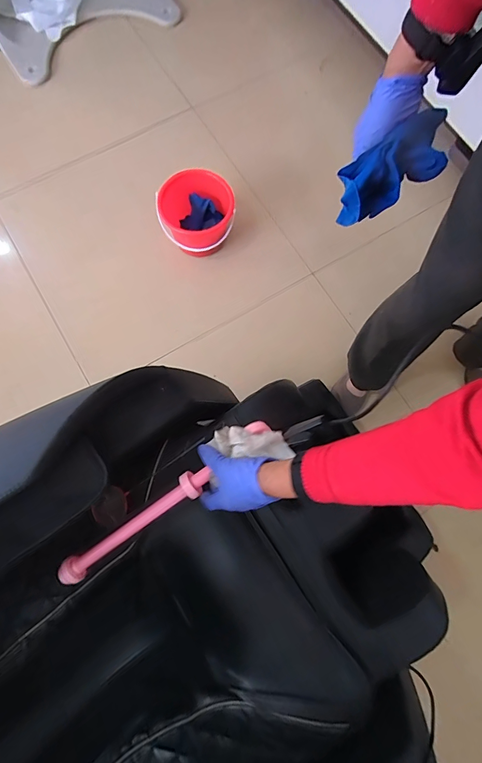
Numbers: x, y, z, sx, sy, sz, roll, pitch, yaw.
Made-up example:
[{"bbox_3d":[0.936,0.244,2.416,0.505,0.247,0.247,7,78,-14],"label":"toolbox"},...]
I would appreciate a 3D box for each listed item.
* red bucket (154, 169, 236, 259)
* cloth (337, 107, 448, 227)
[{"bbox_3d":[-0.134,-0.500,1.192,0.224,0.207,0.183,-2,76,-2],"label":"red bucket"},{"bbox_3d":[0.228,-0.317,0.565,0.190,0.091,0.084,-38,79,5],"label":"cloth"}]

